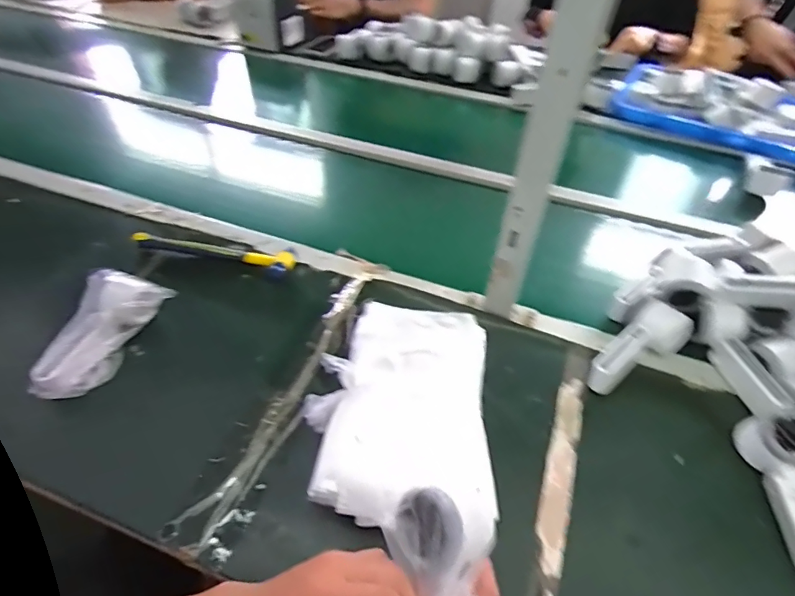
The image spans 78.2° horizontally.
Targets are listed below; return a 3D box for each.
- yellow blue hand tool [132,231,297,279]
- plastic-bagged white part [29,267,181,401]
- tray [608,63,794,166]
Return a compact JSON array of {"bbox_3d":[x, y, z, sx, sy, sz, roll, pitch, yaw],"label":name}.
[{"bbox_3d":[-0.270,-0.072,0.725,0.238,0.023,0.061,11,47,8],"label":"yellow blue hand tool"},{"bbox_3d":[-0.380,0.044,0.608,0.101,0.058,0.183,15,48,12],"label":"plastic-bagged white part"},{"bbox_3d":[0.770,-0.456,1.136,0.490,0.094,0.287,20,49,16],"label":"tray"}]

